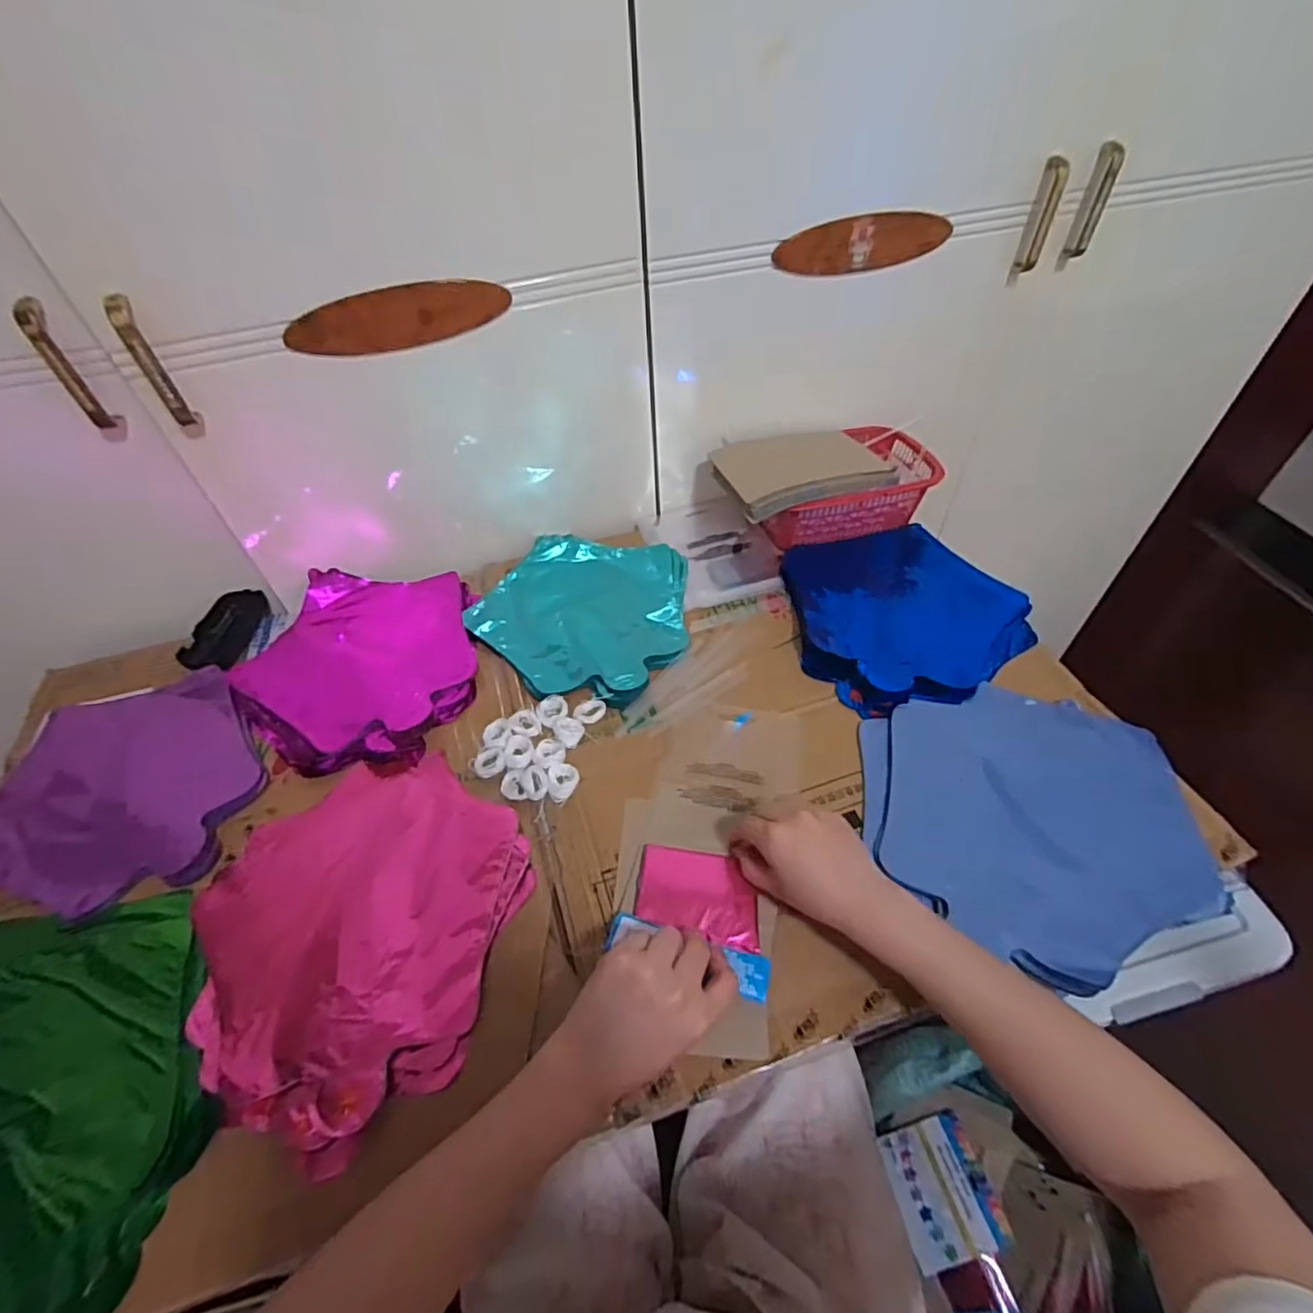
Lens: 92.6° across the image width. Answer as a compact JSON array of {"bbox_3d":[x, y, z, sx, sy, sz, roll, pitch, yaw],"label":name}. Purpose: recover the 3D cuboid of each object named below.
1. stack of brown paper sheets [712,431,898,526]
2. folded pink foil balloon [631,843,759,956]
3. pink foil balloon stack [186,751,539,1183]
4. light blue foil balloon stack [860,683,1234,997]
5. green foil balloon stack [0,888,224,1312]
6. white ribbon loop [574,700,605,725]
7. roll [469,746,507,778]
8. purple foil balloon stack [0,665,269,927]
[{"bbox_3d":[0.169,-0.221,0.721,0.194,0.032,0.140,-16,50,-8],"label":"stack of brown paper sheets"},{"bbox_3d":[0.032,0.180,0.474,0.090,0.009,0.069,5,49,7],"label":"folded pink foil balloon"},{"bbox_3d":[-0.225,0.196,0.467,0.231,0.020,0.249,15,51,15],"label":"pink foil balloon stack"},{"bbox_3d":[0.302,0.122,0.512,0.256,0.017,0.233,-21,51,-15],"label":"light blue foil balloon stack"},{"bbox_3d":[-0.415,0.295,0.394,0.233,0.023,0.261,-24,52,-17],"label":"green foil balloon stack"},{"bbox_3d":[-0.061,0.051,0.584,0.029,0.004,0.025,-28,53,-20],"label":"white ribbon loop"},{"bbox_3d":[-0.147,0.093,0.553,0.029,0.004,0.029,-1,49,1],"label":"roll"},{"bbox_3d":[-0.468,0.116,0.547,0.221,0.016,0.222,-20,51,-15],"label":"purple foil balloon stack"}]

